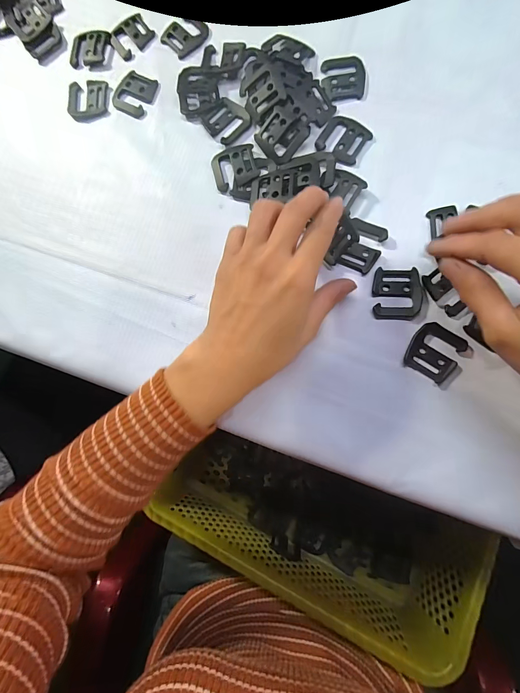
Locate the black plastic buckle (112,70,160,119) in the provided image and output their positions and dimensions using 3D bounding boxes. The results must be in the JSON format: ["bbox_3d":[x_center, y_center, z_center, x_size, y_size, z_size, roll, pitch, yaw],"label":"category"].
[{"bbox_3d":[-0.118,-0.238,0.307,0.040,0.004,0.040,27,88,9],"label":"black plastic buckle"}]

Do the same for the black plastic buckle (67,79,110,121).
[{"bbox_3d":[-0.166,-0.238,0.313,0.041,0.004,0.040,-5,84,6],"label":"black plastic buckle"}]

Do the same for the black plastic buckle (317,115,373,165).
[{"bbox_3d":[0.070,-0.175,0.274,0.039,0.004,0.037,35,89,9],"label":"black plastic buckle"}]

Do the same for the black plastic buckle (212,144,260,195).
[{"bbox_3d":[-0.022,-0.157,0.282,0.038,0.005,0.038,-15,83,5],"label":"black plastic buckle"}]

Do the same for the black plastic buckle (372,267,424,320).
[{"bbox_3d":[0.107,-0.041,0.254,0.036,0.004,0.040,0,84,7],"label":"black plastic buckle"}]

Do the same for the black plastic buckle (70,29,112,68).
[{"bbox_3d":[-0.166,-0.290,0.316,0.040,0.007,0.031,7,85,8],"label":"black plastic buckle"}]

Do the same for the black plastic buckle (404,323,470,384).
[{"bbox_3d":[0.132,0.004,0.246,0.037,0.004,0.039,31,89,9],"label":"black plastic buckle"}]

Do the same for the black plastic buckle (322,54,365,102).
[{"bbox_3d":[0.072,-0.233,0.280,0.036,0.004,0.043,1,84,7],"label":"black plastic buckle"}]

